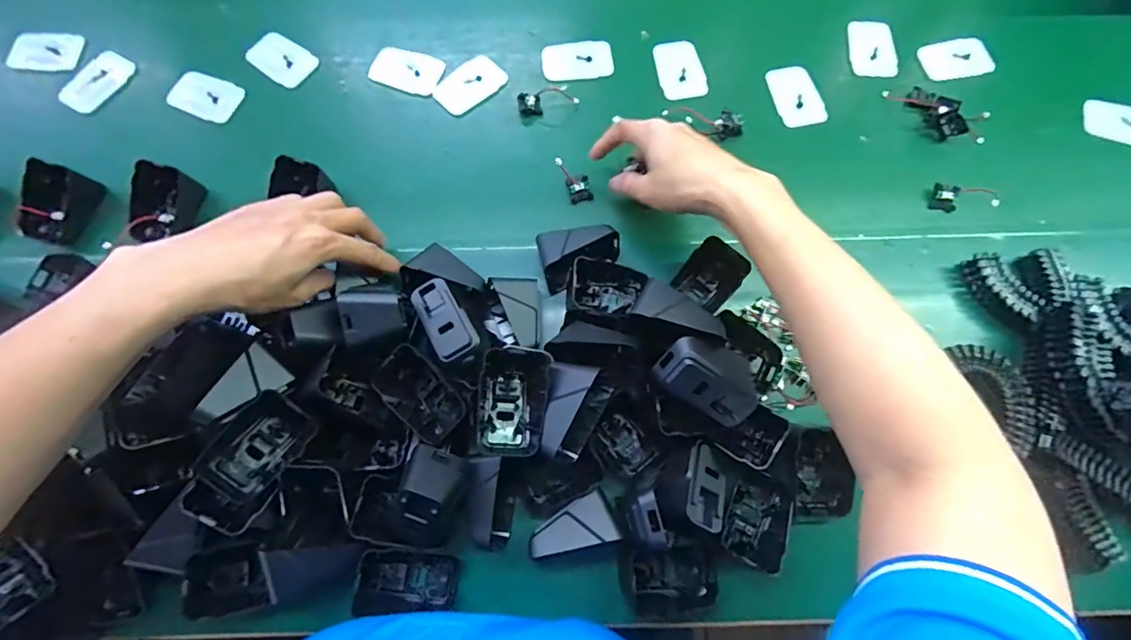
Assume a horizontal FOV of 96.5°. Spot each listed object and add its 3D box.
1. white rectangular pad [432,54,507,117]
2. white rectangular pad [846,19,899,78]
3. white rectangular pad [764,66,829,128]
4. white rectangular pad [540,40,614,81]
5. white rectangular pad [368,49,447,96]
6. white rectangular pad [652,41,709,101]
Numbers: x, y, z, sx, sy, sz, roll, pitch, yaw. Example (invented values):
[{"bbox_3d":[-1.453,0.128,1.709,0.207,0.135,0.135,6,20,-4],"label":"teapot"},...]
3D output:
[{"bbox_3d":[-0.094,-0.233,0.502,0.073,0.006,0.050,-43,77,-12],"label":"white rectangular pad"},{"bbox_3d":[0.315,-0.279,0.518,0.042,0.006,0.068,-1,77,13],"label":"white rectangular pad"},{"bbox_3d":[0.225,-0.221,0.498,0.045,0.005,0.072,-13,73,-4],"label":"white rectangular pad"},{"bbox_3d":[0.013,-0.263,0.512,0.070,0.005,0.046,-10,73,-3],"label":"white rectangular pad"},{"bbox_3d":[-0.161,-0.249,0.502,0.072,0.006,0.047,16,73,5],"label":"white rectangular pad"},{"bbox_3d":[0.115,-0.252,0.508,0.045,0.004,0.072,-10,73,-3],"label":"white rectangular pad"}]

